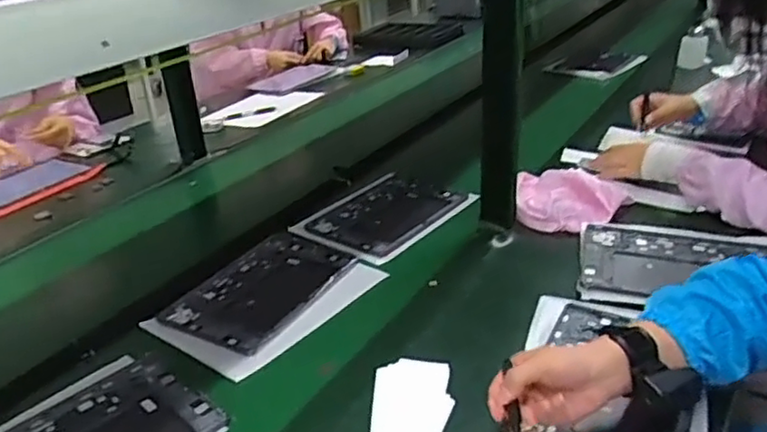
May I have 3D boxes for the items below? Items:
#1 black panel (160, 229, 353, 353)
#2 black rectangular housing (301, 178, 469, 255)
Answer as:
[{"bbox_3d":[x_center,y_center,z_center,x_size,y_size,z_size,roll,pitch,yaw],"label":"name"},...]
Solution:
[{"bbox_3d":[-0.168,0.097,0.944,0.173,0.004,0.256,14,32,29],"label":"black panel"},{"bbox_3d":[0.011,-0.005,1.125,0.178,0.015,0.243,18,34,34],"label":"black rectangular housing"}]

